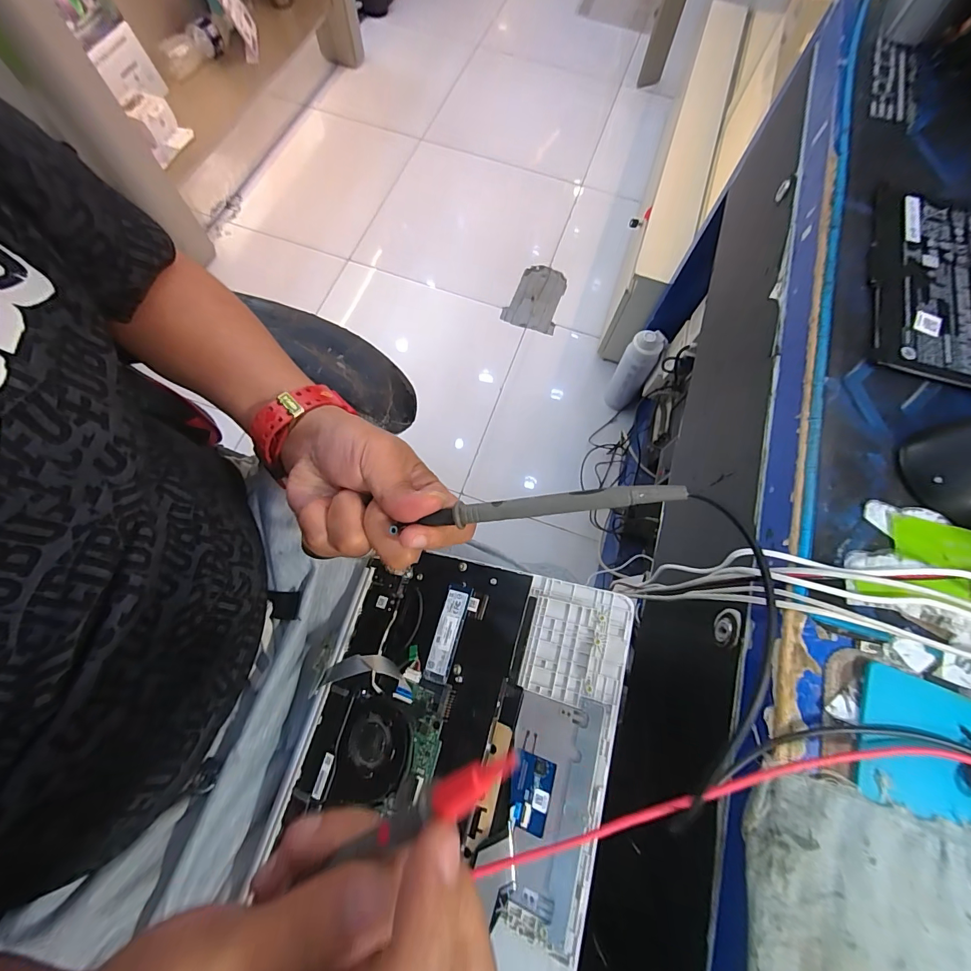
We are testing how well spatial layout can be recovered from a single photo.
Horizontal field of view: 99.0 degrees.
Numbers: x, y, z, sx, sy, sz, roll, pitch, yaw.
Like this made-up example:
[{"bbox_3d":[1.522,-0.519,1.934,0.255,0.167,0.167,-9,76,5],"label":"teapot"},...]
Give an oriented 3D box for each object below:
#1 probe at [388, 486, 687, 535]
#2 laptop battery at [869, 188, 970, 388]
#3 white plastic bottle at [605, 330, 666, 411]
[{"bbox_3d":[0.022,0.011,0.205,0.140,0.008,0.009,-7,68,13],"label":"probe"},{"bbox_3d":[0.347,-0.155,0.317,0.094,0.007,0.180,19,72,4],"label":"laptop battery"},{"bbox_3d":[0.370,-0.288,1.060,0.077,0.266,0.074,27,73,6],"label":"white plastic bottle"}]

